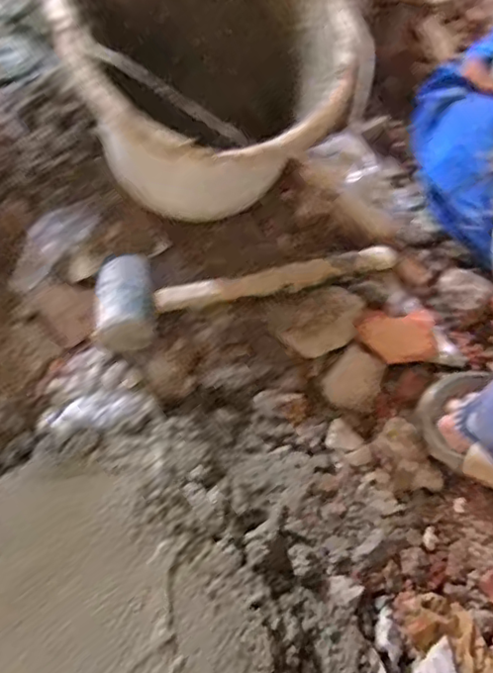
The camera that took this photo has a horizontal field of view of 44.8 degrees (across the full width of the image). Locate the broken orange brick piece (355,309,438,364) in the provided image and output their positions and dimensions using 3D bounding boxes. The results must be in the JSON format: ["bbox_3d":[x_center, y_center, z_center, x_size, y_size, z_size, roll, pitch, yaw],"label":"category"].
[{"bbox_3d":[0.159,0.000,0.625,0.078,0.020,0.053,-1,88,15],"label":"broken orange brick piece"}]

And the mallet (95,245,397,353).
[{"bbox_3d":[0.002,-0.042,0.620,0.308,0.067,0.094,-4,70,-2],"label":"mallet"}]

